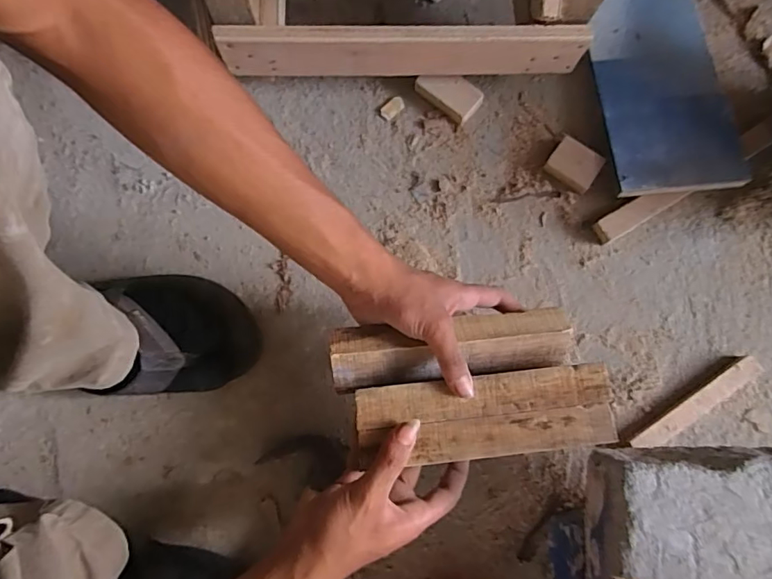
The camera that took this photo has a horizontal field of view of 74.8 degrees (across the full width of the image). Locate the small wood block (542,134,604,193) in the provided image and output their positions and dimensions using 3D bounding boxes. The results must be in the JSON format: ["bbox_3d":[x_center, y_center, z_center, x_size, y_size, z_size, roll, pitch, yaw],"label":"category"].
[{"bbox_3d":[0.206,-0.137,0.555,0.053,0.019,0.046,34,80,6],"label":"small wood block"}]

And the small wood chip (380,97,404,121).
[{"bbox_3d":[0.007,-0.208,0.576,0.028,0.004,0.017,-38,82,-8],"label":"small wood chip"}]

